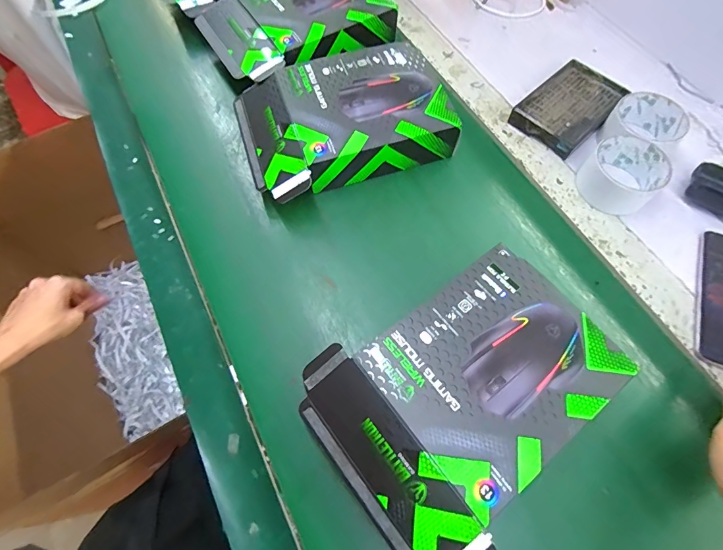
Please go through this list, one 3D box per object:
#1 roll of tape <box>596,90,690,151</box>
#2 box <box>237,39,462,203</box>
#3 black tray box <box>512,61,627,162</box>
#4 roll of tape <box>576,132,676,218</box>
[{"bbox_3d":[0.351,-0.184,0.472,0.082,0.037,0.082,-1,66,1],"label":"roll of tape"},{"bbox_3d":[-0.022,-0.188,0.471,0.238,0.060,0.167,-20,67,-7],"label":"box"},{"bbox_3d":[0.273,-0.221,0.500,0.090,0.023,0.139,42,73,18],"label":"black tray box"},{"bbox_3d":[0.303,-0.116,0.444,0.083,0.038,0.080,-38,70,-14],"label":"roll of tape"}]

